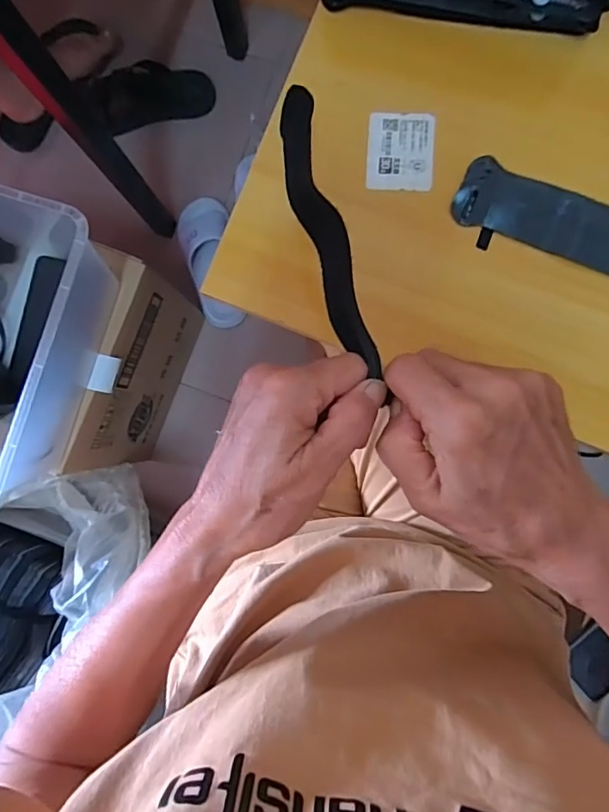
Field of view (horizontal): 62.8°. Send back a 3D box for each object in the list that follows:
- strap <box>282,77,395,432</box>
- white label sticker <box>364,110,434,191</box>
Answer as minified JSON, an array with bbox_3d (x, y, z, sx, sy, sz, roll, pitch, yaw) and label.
[{"bbox_3d":[0.010,-0.095,0.269,0.024,0.018,0.179,-15,73,3],"label":"strap"},{"bbox_3d":[0.072,-0.190,0.373,0.049,0.004,0.059,3,88,4],"label":"white label sticker"}]

